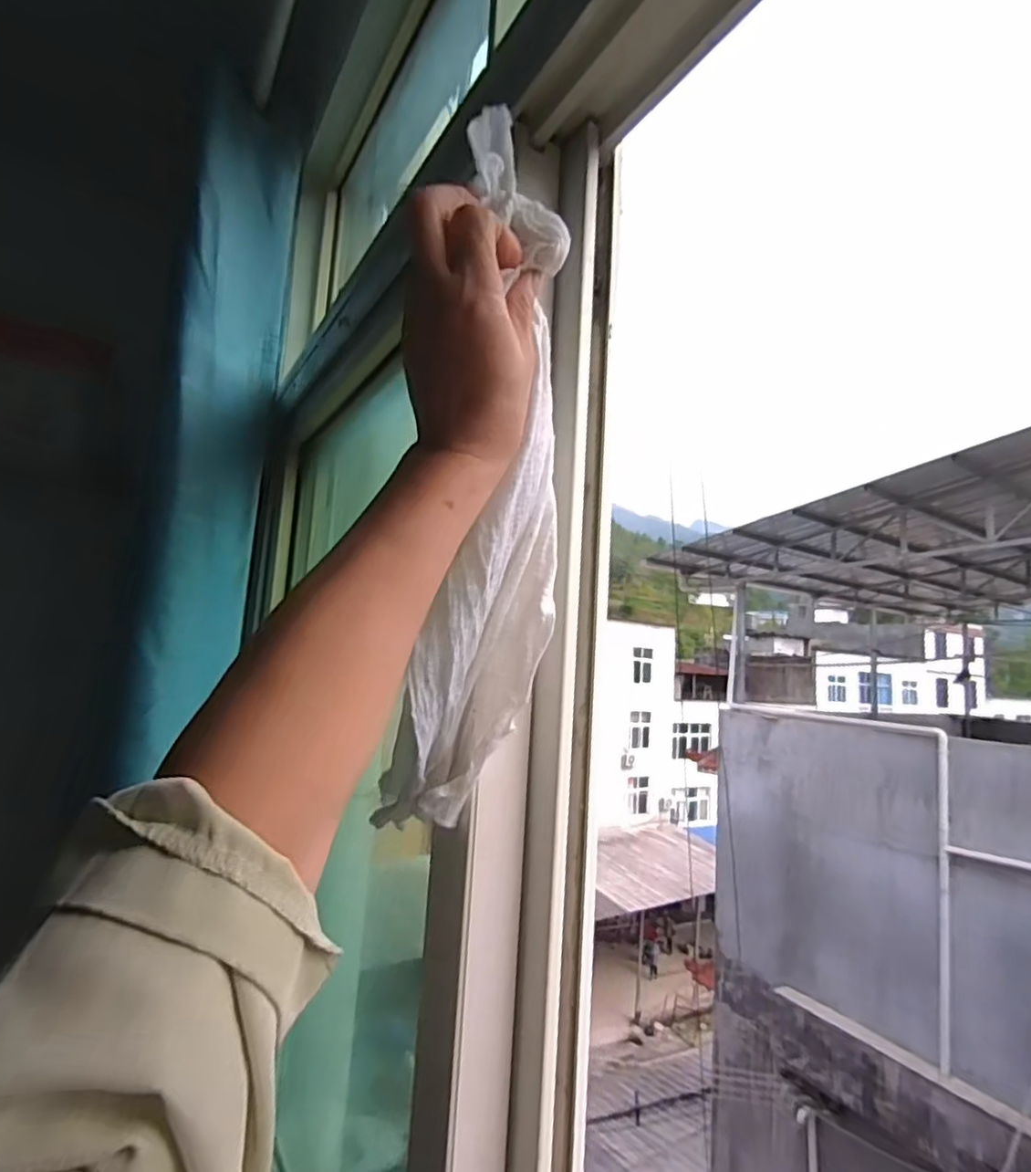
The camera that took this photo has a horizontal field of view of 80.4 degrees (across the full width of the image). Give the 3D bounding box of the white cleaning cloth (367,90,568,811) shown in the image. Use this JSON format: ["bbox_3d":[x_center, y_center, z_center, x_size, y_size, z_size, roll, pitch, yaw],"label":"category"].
[{"bbox_3d":[-0.010,-0.049,0.363,0.084,0.408,0.050,6,8,-27],"label":"white cleaning cloth"}]

